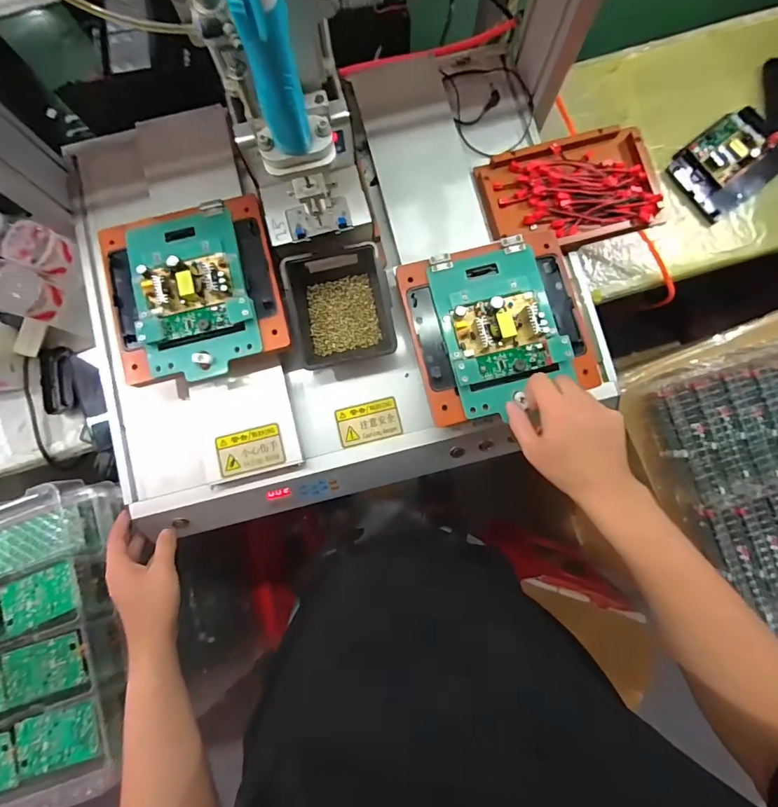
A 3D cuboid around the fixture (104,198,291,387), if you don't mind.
[{"bbox_3d":[-0.237,-0.137,0.510,0.203,0.039,0.206,-11,86,0],"label":"fixture"}]

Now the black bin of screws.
[{"bbox_3d":[-0.060,-0.121,0.548,0.124,0.056,0.144,-13,86,0],"label":"black bin of screws"}]

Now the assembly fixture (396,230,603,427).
[{"bbox_3d":[0.130,-0.089,0.496,0.202,0.037,0.199,-14,86,0],"label":"assembly fixture"}]

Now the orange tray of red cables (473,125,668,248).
[{"bbox_3d":[0.242,-0.284,0.574,0.230,0.026,0.143,-13,86,0],"label":"orange tray of red cables"}]

